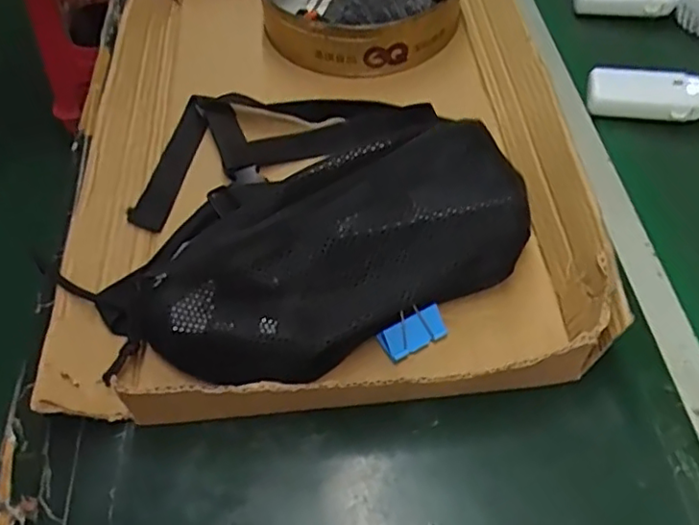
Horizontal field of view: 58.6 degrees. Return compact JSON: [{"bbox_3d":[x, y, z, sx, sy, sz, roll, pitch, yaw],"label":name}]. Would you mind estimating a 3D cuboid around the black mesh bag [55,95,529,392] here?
[{"bbox_3d":[-0.049,-0.046,0.437,0.274,0.073,0.270,-30,58,-20],"label":"black mesh bag"}]

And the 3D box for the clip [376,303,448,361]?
[{"bbox_3d":[0.041,0.045,0.398,0.045,0.025,0.018,-25,56,-17],"label":"clip"}]

